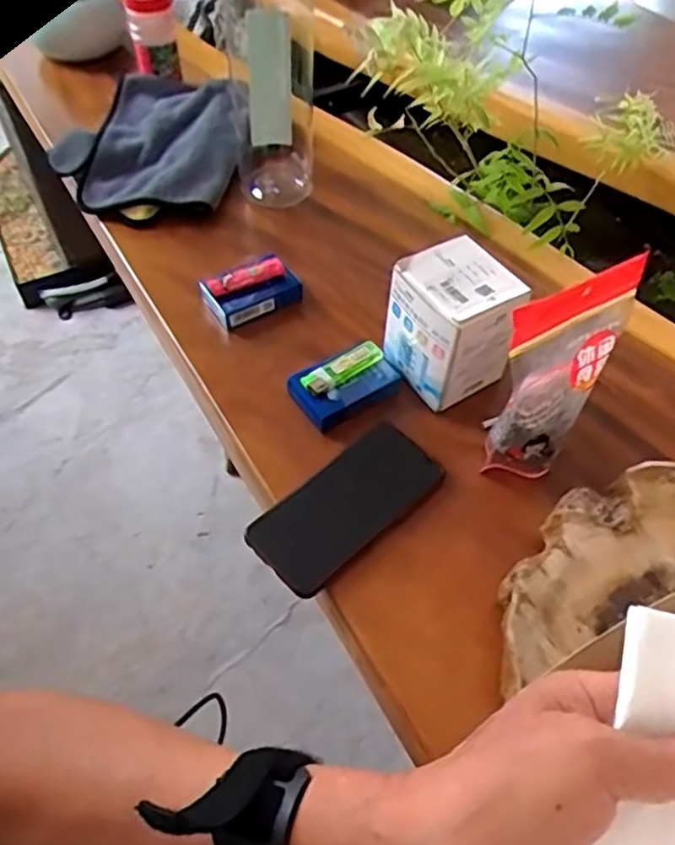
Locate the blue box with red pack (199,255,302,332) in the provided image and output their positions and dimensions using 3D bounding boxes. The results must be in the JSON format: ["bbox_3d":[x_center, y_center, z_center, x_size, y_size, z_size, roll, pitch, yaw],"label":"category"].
[{"bbox_3d":[-0.087,-0.135,0.676,0.092,0.035,0.051,-26,58,-19],"label":"blue box with red pack"}]

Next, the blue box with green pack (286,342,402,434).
[{"bbox_3d":[0.011,-0.037,0.604,0.099,0.031,0.053,-27,58,-19],"label":"blue box with green pack"}]

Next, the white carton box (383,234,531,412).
[{"bbox_3d":[0.102,-0.084,0.602,0.092,0.117,0.095,-26,58,-19],"label":"white carton box"}]

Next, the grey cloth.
[{"bbox_3d":[-0.222,-0.335,0.820,0.221,0.066,0.237,4,54,2],"label":"grey cloth"}]

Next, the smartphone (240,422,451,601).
[{"bbox_3d":[0.009,0.064,0.542,0.162,0.012,0.074,-38,63,-25],"label":"smartphone"}]

